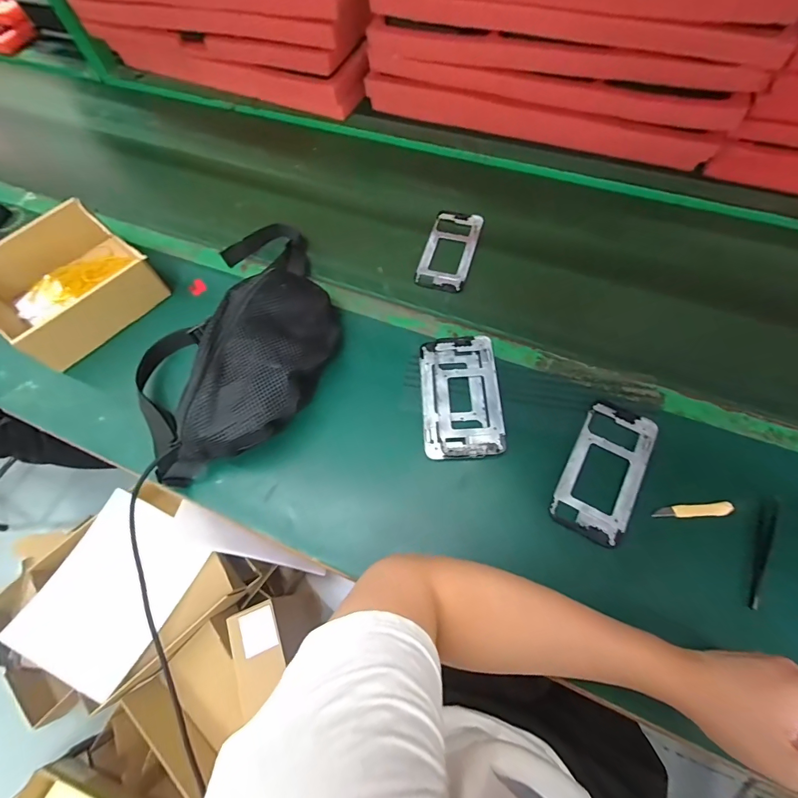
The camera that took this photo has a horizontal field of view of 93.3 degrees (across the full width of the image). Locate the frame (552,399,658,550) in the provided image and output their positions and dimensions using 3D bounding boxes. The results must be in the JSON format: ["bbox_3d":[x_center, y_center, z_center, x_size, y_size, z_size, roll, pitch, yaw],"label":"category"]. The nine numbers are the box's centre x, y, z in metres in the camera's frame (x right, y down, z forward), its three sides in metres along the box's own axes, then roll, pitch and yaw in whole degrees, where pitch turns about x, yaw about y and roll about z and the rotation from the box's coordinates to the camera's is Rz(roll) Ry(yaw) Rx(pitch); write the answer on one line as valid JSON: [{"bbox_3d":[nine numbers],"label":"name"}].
[{"bbox_3d":[0.230,0.077,0.422,0.081,0.005,0.158,26,68,15],"label":"frame"}]

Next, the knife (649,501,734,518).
[{"bbox_3d":[0.310,0.119,0.399,0.081,0.008,0.014,-4,64,1],"label":"knife"}]

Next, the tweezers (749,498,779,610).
[{"bbox_3d":[0.365,0.152,0.380,0.017,0.005,0.115,28,69,16],"label":"tweezers"}]

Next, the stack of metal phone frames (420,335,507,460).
[{"bbox_3d":[0.076,-0.006,0.467,0.095,0.009,0.160,-2,64,2],"label":"stack of metal phone frames"}]

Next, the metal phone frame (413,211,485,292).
[{"bbox_3d":[0.080,-0.235,0.588,0.079,0.008,0.160,14,66,10],"label":"metal phone frame"}]

